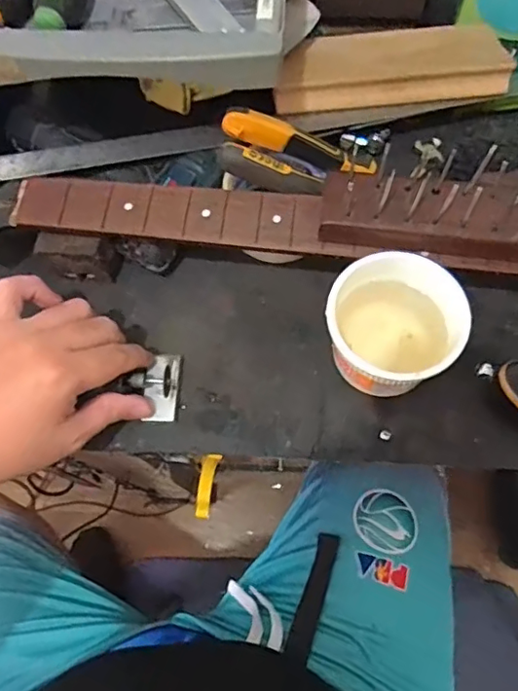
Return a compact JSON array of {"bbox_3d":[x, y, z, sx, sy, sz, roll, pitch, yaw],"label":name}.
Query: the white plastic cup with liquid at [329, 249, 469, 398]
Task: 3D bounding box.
[{"bbox_3d":[0.096,-0.011,0.402,0.092,0.071,0.084,-1,69,2],"label":"white plastic cup with liquid"}]

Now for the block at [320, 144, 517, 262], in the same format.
[{"bbox_3d":[0.168,-0.089,0.383,0.242,0.039,0.058,7,70,3],"label":"block"}]

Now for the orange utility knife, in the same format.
[{"bbox_3d":[0.033,-0.157,0.435,0.125,0.023,0.015,14,68,-20],"label":"orange utility knife"}]

